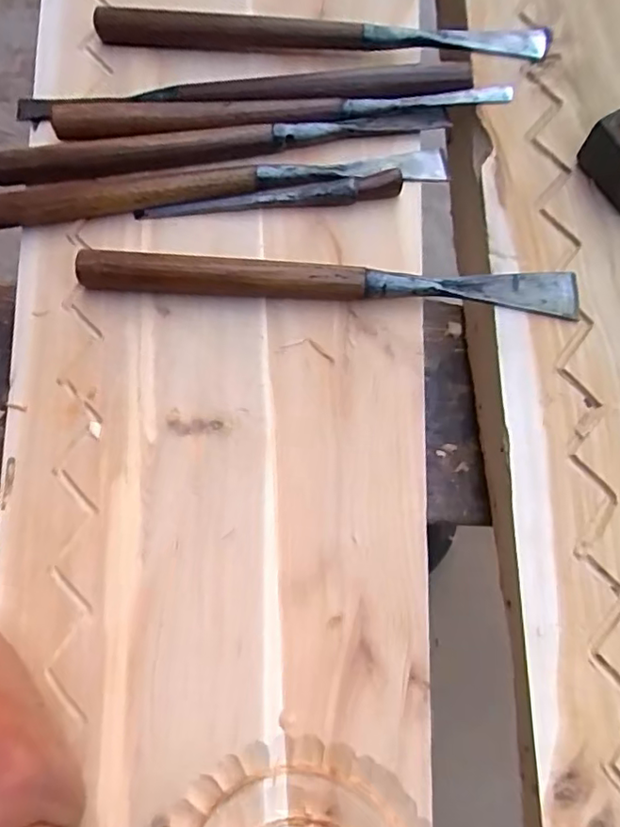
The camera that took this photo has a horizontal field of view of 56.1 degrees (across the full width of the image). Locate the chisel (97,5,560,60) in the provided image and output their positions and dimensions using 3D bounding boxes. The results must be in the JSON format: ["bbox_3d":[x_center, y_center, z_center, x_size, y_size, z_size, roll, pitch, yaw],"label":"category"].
[{"bbox_3d":[0.006,-0.223,0.340,0.261,0.015,0.018,2,74,2],"label":"chisel"}]

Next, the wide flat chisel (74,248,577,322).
[{"bbox_3d":[0.009,-0.065,0.295,0.249,0.017,0.021,2,74,2],"label":"wide flat chisel"}]

